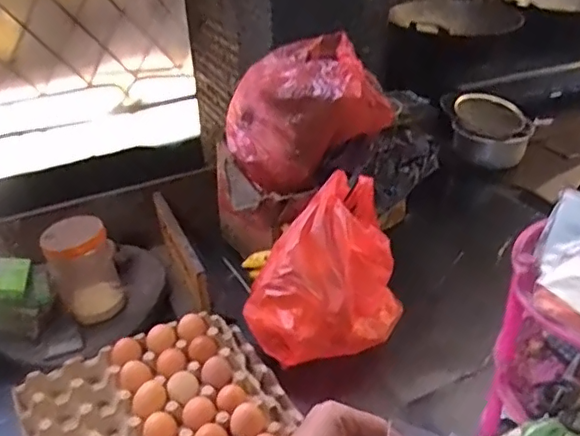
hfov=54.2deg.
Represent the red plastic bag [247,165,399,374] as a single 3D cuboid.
[{"bbox_3d":[0.051,0.084,0.883,0.248,0.216,0.161,-15,34,-18],"label":"red plastic bag"}]

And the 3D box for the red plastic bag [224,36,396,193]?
[{"bbox_3d":[0.035,-0.188,1.027,0.278,0.211,0.183,1,32,6],"label":"red plastic bag"}]

